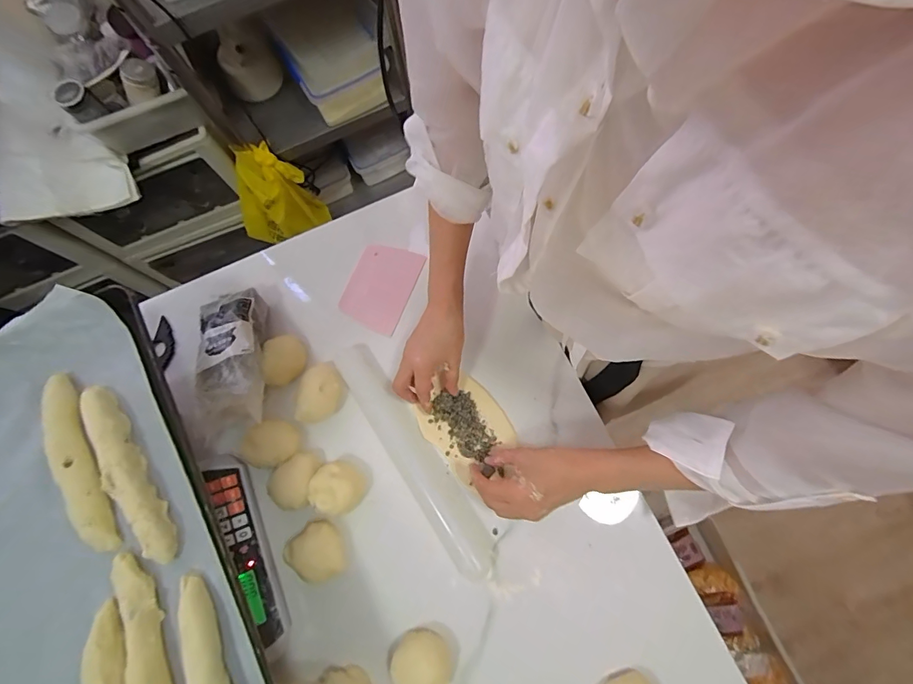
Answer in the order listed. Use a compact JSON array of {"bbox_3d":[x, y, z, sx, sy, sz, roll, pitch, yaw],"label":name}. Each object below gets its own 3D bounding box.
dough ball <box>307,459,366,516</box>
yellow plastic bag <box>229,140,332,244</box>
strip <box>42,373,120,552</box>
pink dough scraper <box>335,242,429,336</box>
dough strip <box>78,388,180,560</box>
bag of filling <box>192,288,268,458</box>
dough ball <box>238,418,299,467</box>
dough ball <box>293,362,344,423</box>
[{"bbox_3d":[-0.141,0.173,0.505,0.059,0.043,0.056,-1,74,4],"label":"dough ball"},{"bbox_3d":[-0.530,-0.397,1.191,0.226,0.295,0.139,-2,74,3],"label":"yellow plastic bag"},{"bbox_3d":[-0.394,0.121,0.436,0.027,0.026,0.193,-30,74,-5],"label":"strip"},{"bbox_3d":[-0.110,-0.079,0.598,0.092,0.009,0.121,20,79,13],"label":"pink dough scraper"},{"bbox_3d":[-0.338,0.131,0.432,0.028,0.026,0.198,-34,75,-6],"label":"dough strip"},{"bbox_3d":[-0.279,0.027,0.518,0.088,0.052,0.221,-13,59,-3],"label":"bag of filling"},{"bbox_3d":[-0.233,0.126,0.525,0.065,0.044,0.060,-37,75,-6],"label":"dough ball"},{"bbox_3d":[-0.177,0.066,0.546,0.051,0.029,0.079,14,76,8],"label":"dough ball"}]

